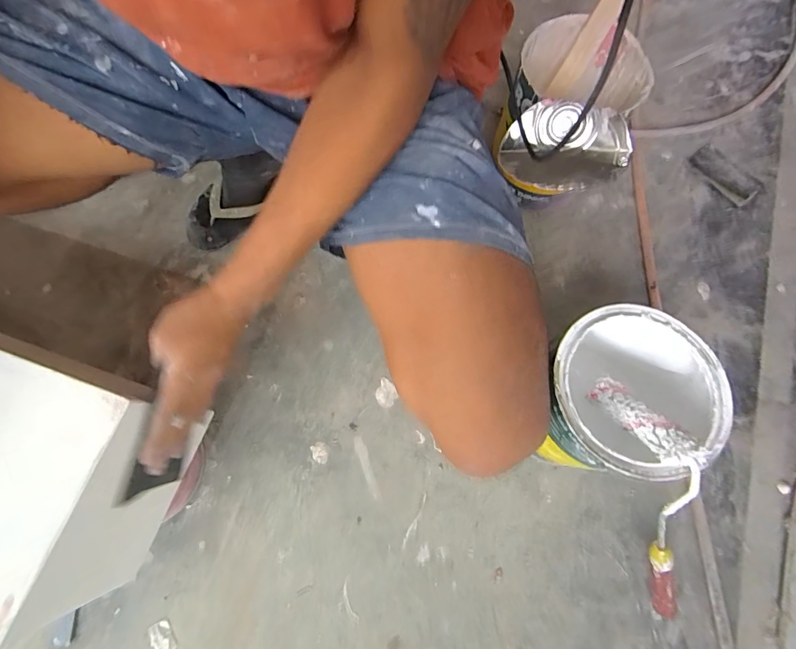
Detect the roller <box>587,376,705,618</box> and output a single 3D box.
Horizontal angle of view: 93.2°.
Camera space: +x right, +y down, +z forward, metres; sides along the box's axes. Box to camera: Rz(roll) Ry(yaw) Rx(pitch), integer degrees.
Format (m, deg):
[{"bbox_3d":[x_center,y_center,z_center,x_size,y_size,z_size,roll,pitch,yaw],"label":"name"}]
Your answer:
[{"bbox_3d":[0.276,0.217,0.406,0.034,0.108,0.325,-21,106,-6],"label":"roller"}]

